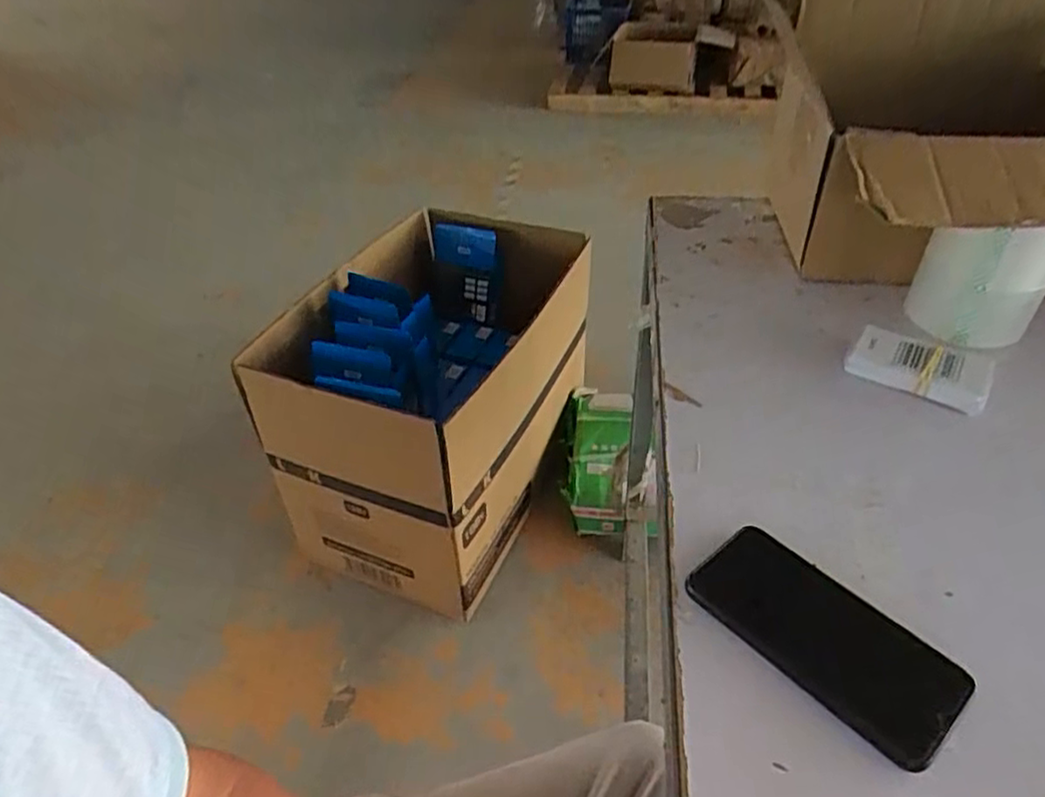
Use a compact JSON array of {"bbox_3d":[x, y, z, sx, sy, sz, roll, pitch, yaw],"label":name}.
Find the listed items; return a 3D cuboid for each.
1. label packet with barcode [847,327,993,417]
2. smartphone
[{"bbox_3d":[0.354,-0.029,0.614,0.113,0.019,0.069,19,44,24],"label":"label packet with barcode"},{"bbox_3d":[0.184,0.143,0.424,0.075,0.016,0.157,-31,48,-30],"label":"smartphone"}]

